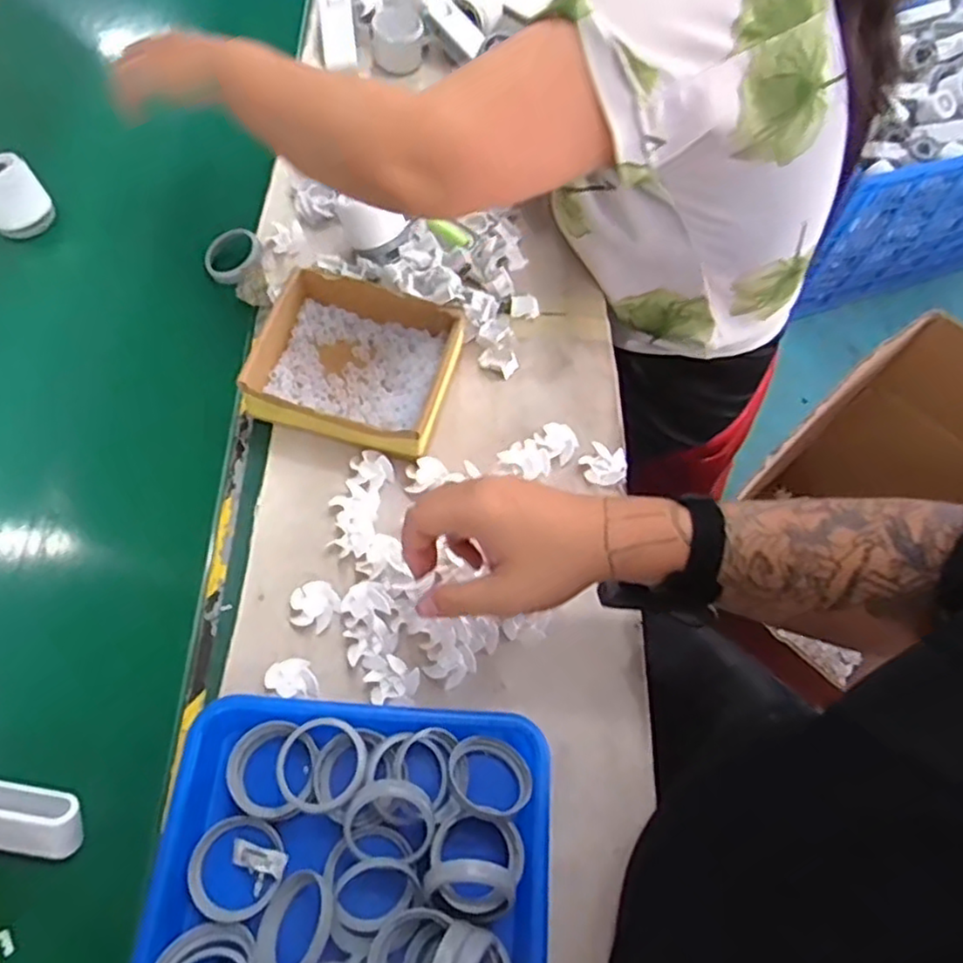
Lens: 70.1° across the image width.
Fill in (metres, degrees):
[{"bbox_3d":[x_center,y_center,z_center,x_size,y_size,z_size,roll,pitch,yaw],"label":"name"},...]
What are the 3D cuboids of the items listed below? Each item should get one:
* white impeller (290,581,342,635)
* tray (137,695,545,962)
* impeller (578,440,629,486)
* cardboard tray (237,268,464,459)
[{"bbox_3d":[-0.129,0.097,0.532,0.037,0.016,0.033,-35,71,-18],"label":"white impeller"},{"bbox_3d":[-0.085,0.308,0.414,0.244,0.053,0.335,3,64,-2],"label":"tray"},{"bbox_3d":[0.108,-0.016,0.606,0.040,0.007,0.040,1,64,-3],"label":"impeller"},{"bbox_3d":[-0.114,-0.103,0.613,0.164,0.048,0.151,17,64,5],"label":"cardboard tray"}]

